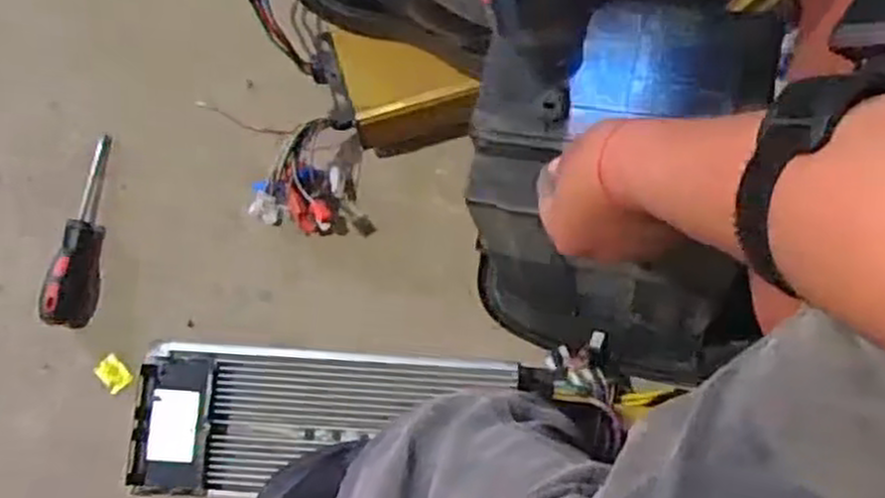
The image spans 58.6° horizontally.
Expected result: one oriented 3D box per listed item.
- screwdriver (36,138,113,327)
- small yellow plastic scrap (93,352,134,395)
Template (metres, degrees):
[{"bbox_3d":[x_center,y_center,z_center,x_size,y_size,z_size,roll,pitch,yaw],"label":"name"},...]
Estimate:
[{"bbox_3d":[-0.356,-0.017,0.786,0.046,0.029,0.186,9,79,1],"label":"screwdriver"},{"bbox_3d":[-0.323,0.122,0.775,0.025,0.005,0.034,-43,83,-8],"label":"small yellow plastic scrap"}]

